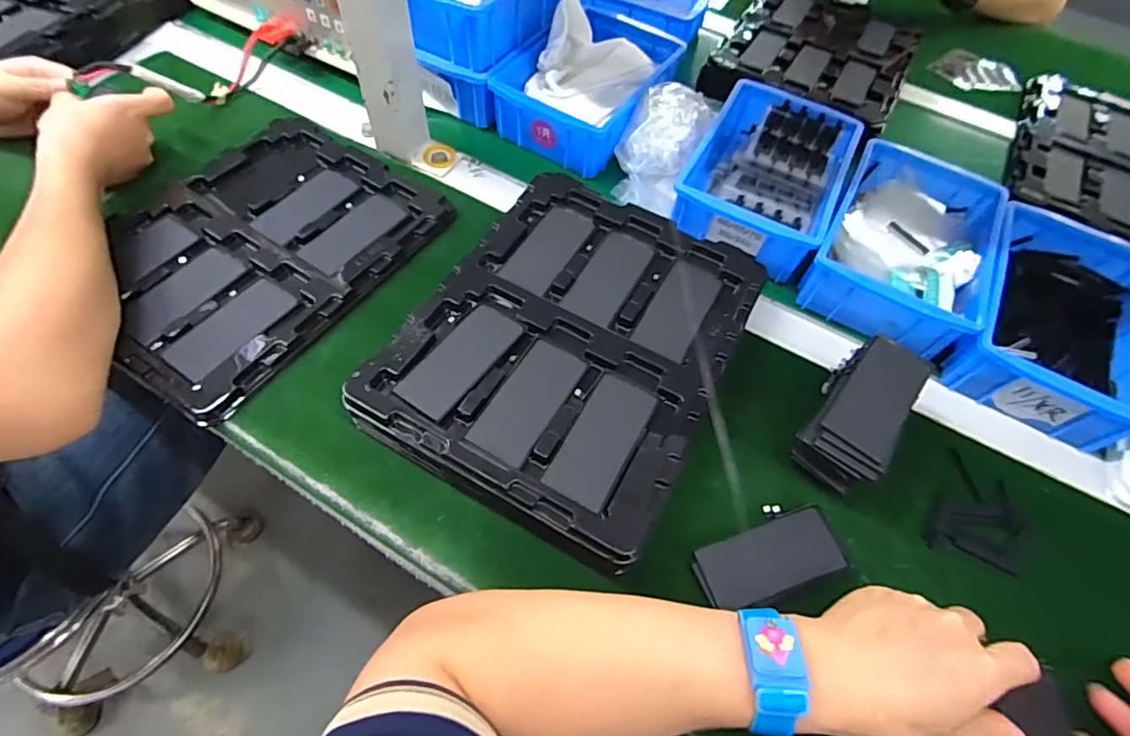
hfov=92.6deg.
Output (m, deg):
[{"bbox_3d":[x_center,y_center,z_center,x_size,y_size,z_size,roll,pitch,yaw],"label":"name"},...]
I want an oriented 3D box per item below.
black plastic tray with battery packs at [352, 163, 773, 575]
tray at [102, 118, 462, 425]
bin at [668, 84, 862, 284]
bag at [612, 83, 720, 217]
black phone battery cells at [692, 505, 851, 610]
[{"bbox_3d":[0.008,-0.021,0.421,0.223,0.037,0.282,27,60,11],"label":"black plastic tray with battery packs"},{"bbox_3d":[-0.265,-0.108,0.470,0.215,0.017,0.275,31,61,14],"label":"tray"},{"bbox_3d":[0.199,-0.191,0.536,0.134,0.056,0.202,25,60,10],"label":"bin"},{"bbox_3d":[0.093,-0.220,0.543,0.073,0.072,0.136,25,60,10],"label":"bag"},{"bbox_3d":[0.138,0.129,0.364,0.103,0.007,0.044,-15,61,-13],"label":"black phone battery cells"}]

